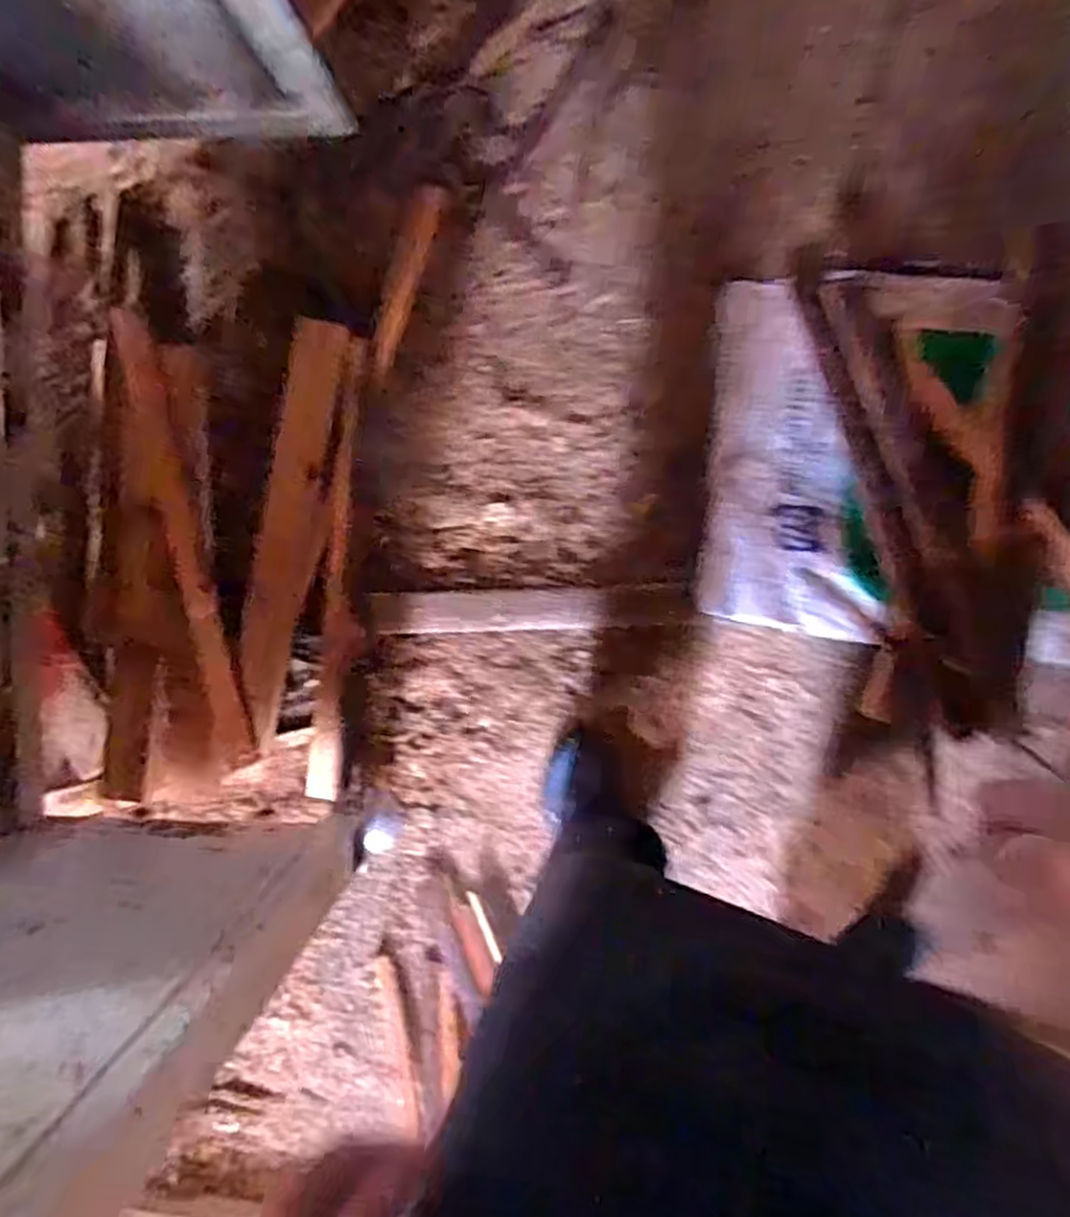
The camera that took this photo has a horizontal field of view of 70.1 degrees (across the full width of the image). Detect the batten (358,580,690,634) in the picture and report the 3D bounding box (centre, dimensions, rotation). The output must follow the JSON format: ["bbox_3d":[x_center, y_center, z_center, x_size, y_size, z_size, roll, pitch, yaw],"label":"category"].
[{"bbox_3d":[-0.006,0.001,0.847,0.358,0.030,0.048,-2,95,4],"label":"batten"}]

